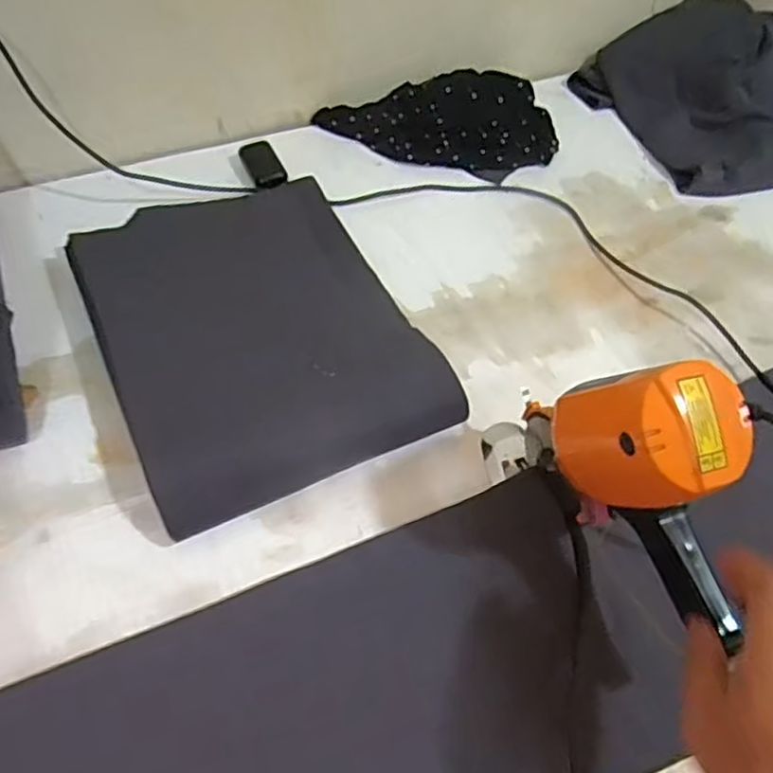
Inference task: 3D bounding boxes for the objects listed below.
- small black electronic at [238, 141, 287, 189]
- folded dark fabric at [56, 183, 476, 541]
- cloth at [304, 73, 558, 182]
[{"bbox_3d":[-0.159,-0.285,0.876,0.044,0.022,0.077,-21,60,-19],"label":"small black electronic"},{"bbox_3d":[-0.132,-0.061,0.703,0.299,0.069,0.380,-21,59,-19],"label":"folded dark fabric"},{"bbox_3d":[0.079,-0.351,0.936,0.317,0.036,0.161,-8,76,-6],"label":"cloth"}]

